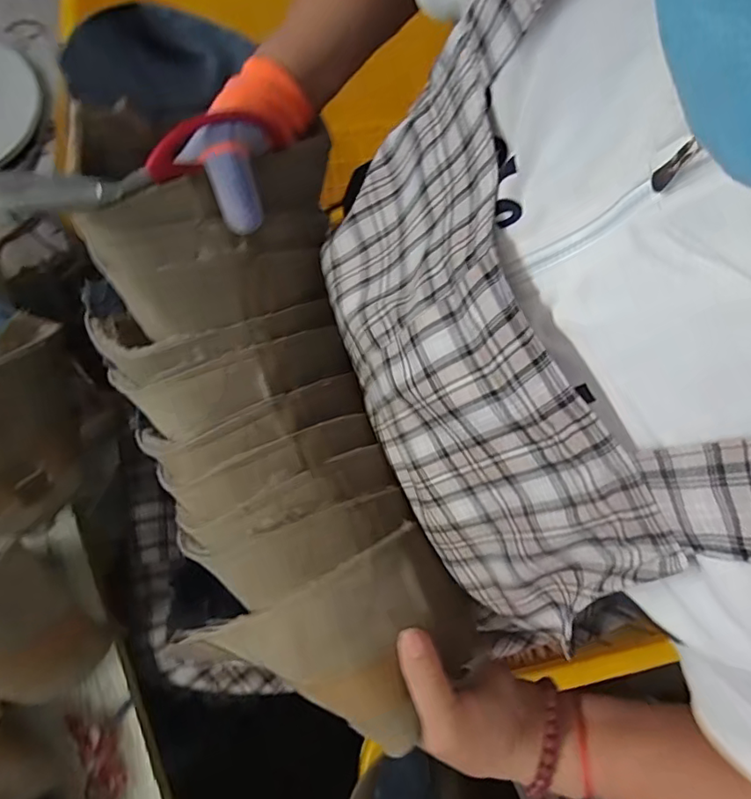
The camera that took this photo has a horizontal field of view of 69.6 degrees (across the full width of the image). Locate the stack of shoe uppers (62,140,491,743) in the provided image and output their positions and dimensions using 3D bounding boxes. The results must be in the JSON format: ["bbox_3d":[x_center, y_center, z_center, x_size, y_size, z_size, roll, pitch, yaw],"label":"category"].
[{"bbox_3d":[-0.068,0.023,0.343,0.180,0.086,0.349,-22,80,-3],"label":"stack of shoe uppers"}]

